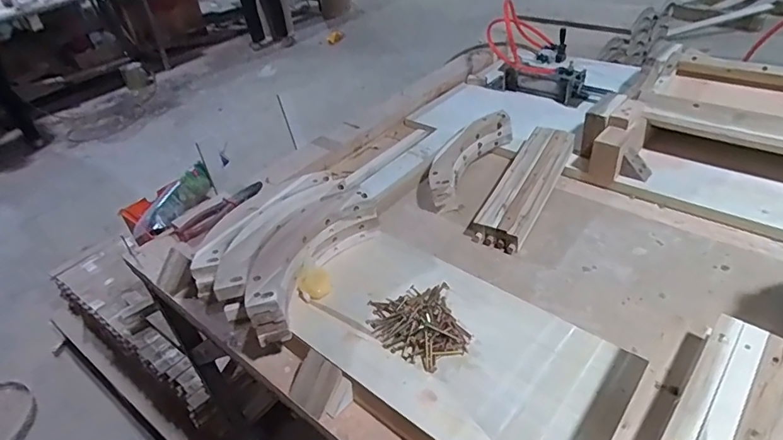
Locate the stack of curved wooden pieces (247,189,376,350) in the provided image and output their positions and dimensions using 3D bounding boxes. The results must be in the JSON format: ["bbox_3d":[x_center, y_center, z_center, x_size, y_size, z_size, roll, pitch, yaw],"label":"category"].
[{"bbox_3d":[-0.129,0.054,0.724,0.087,0.084,0.274,13,41,25],"label":"stack of curved wooden pieces"}]

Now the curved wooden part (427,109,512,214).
[{"bbox_3d":[0.148,-0.131,0.993,0.085,0.073,0.276,19,44,31],"label":"curved wooden part"}]

